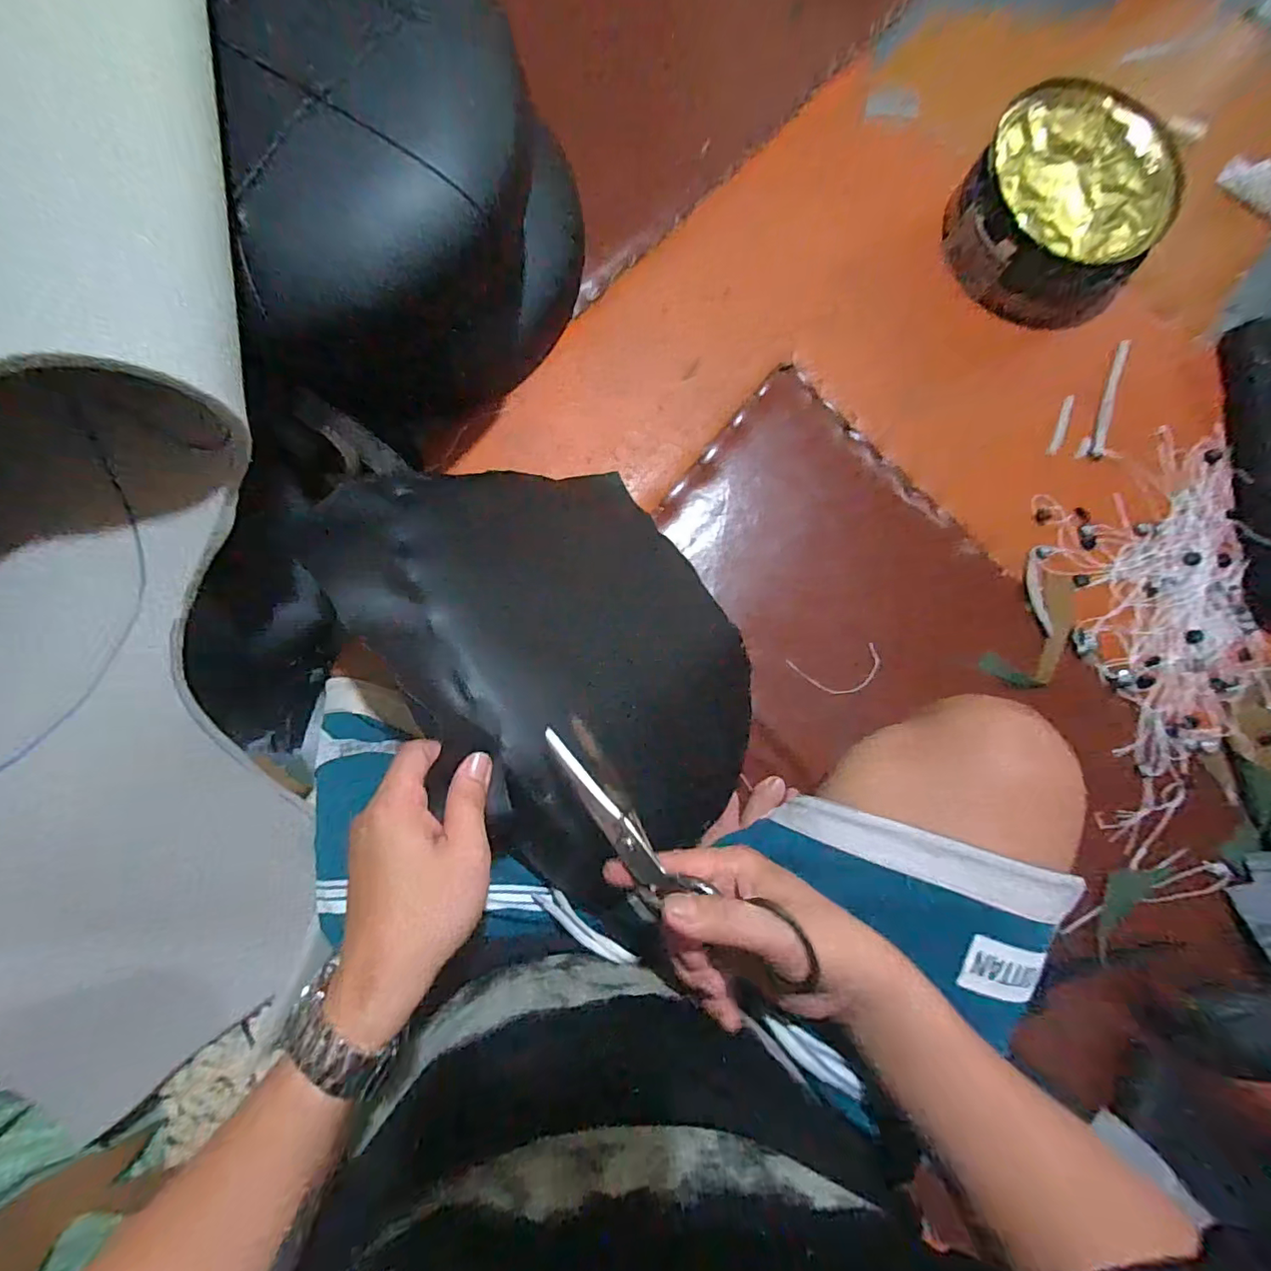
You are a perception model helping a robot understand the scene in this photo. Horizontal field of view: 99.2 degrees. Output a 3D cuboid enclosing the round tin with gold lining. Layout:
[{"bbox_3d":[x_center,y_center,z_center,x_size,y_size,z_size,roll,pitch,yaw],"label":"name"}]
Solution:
[{"bbox_3d":[0.590,-0.599,0.751,0.266,0.090,0.297,24,85,1],"label":"round tin with gold lining"}]

